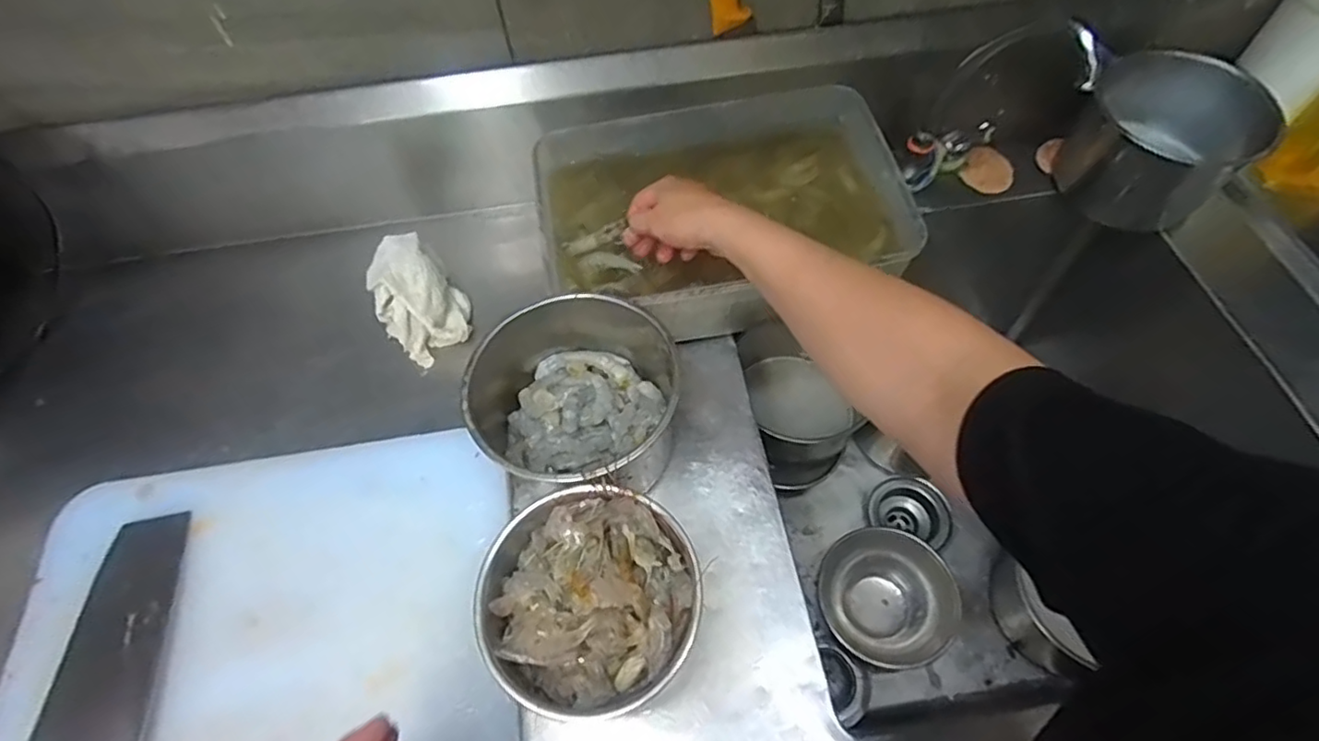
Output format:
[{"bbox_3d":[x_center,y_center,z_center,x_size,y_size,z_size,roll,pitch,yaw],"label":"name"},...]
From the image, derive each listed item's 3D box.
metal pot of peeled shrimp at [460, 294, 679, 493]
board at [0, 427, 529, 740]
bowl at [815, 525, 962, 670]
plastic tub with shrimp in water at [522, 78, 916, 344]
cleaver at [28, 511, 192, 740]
[{"bbox_3d":[-0.080,0.032,0.557,0.166,0.111,0.177,-1,59,2],"label":"metal pot of peeled shrimp"},{"bbox_3d":[-0.315,0.223,0.494,0.390,0.030,0.341,-8,60,-6],"label":"board"},{"bbox_3d":[0.286,0.300,0.816,0.148,0.081,0.161,-1,59,2],"label":"bowl"},{"bbox_3d":[0.063,-0.172,0.657,0.355,0.089,0.248,-10,59,-4],"label":"plastic tub with shrimp in water"},{"bbox_3d":[-0.416,0.258,0.453,0.088,0.024,0.311,-10,59,-4],"label":"cleaver"}]

